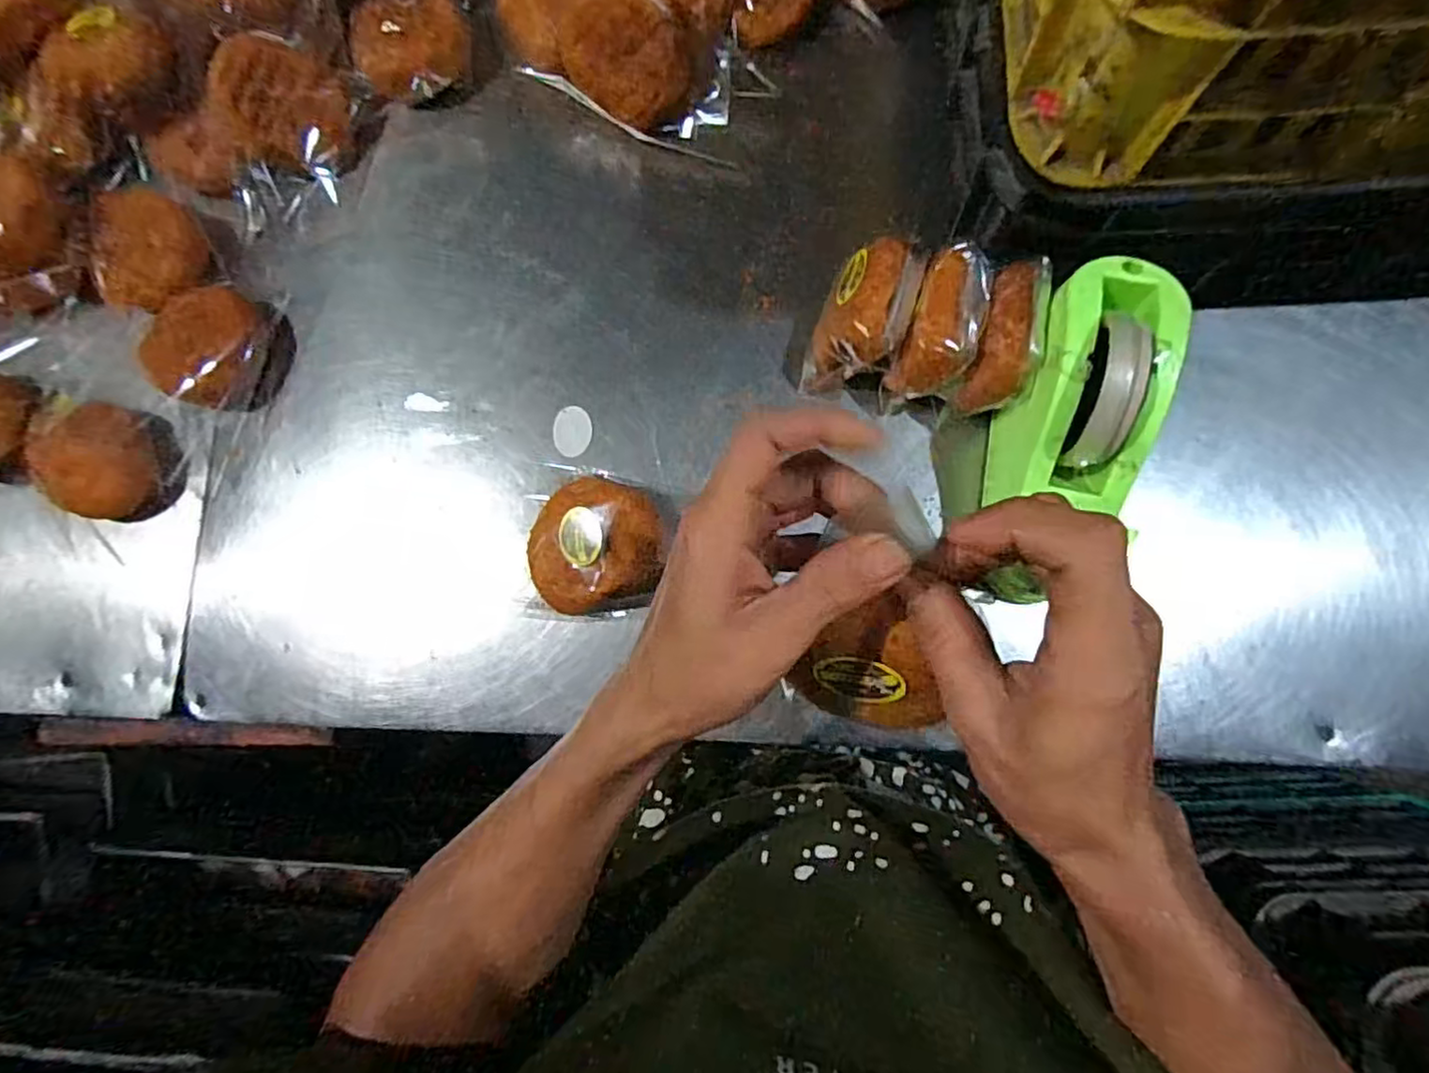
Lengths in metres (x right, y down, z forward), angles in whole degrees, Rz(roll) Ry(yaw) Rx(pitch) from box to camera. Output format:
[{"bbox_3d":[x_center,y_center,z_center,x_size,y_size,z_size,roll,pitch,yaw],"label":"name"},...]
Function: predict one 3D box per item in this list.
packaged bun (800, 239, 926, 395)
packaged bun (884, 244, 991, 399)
[{"bbox_3d":[0.103,-0.150,0.468,0.059,0.087,0.085,17,84,7],"label":"packaged bun"},{"bbox_3d":[0.153,-0.137,0.458,0.043,0.085,0.083,21,86,8],"label":"packaged bun"}]

